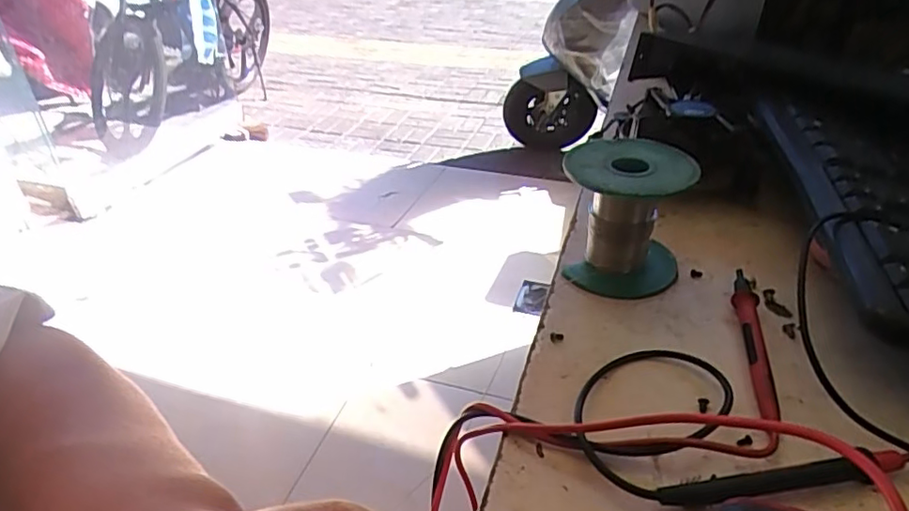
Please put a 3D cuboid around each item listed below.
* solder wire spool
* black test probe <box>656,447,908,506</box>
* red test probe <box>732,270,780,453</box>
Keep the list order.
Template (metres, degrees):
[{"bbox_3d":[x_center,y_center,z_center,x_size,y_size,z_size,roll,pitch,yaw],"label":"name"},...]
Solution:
[{"bbox_3d":[0.096,-0.022,0.331,0.062,0.070,0.062,-1,35,0],"label":"solder wire spool"},{"bbox_3d":[0.128,0.085,0.222,0.104,0.009,0.009,-5,35,-6],"label":"black test probe"},{"bbox_3d":[0.142,0.044,0.277,0.013,0.010,0.112,9,36,14],"label":"red test probe"}]

